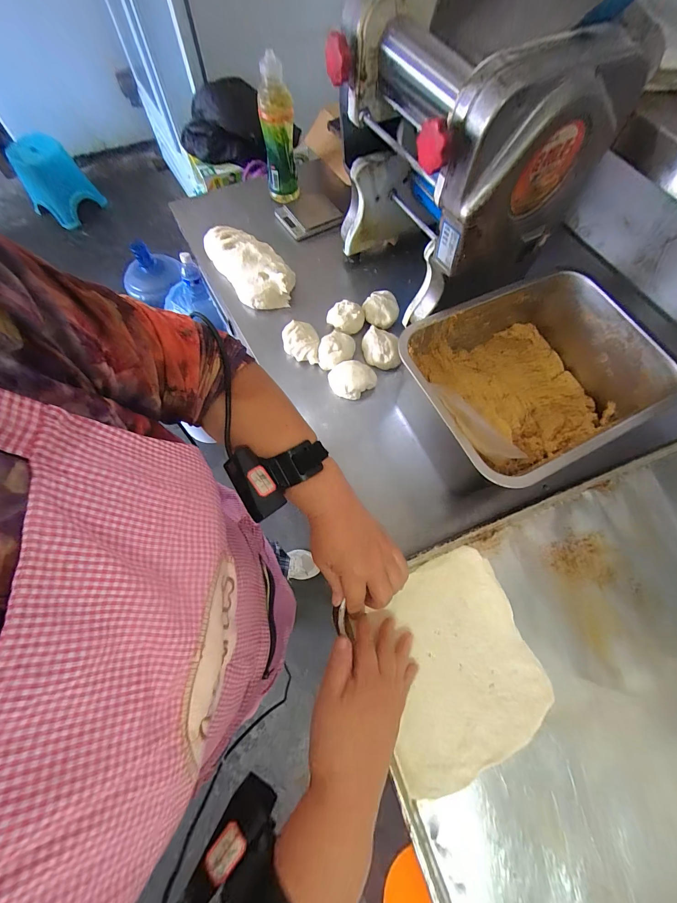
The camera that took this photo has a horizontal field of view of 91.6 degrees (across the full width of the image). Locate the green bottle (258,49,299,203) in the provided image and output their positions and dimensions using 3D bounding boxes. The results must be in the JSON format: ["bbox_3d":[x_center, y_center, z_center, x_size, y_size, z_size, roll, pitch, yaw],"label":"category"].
[{"bbox_3d":[-0.121,-0.635,0.659,0.062,0.224,0.066,-10,69,-6],"label":"green bottle"}]

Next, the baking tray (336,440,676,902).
[{"bbox_3d":[0.344,0.240,0.374,0.605,0.066,0.401,-20,71,-10],"label":"baking tray"}]

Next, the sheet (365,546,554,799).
[{"bbox_3d":[0.123,0.226,0.360,0.174,0.008,0.188,-20,71,-10],"label":"sheet"}]

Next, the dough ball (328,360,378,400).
[{"bbox_3d":[0.024,-0.127,0.585,0.083,0.035,0.061,4,69,-1],"label":"dough ball"}]

